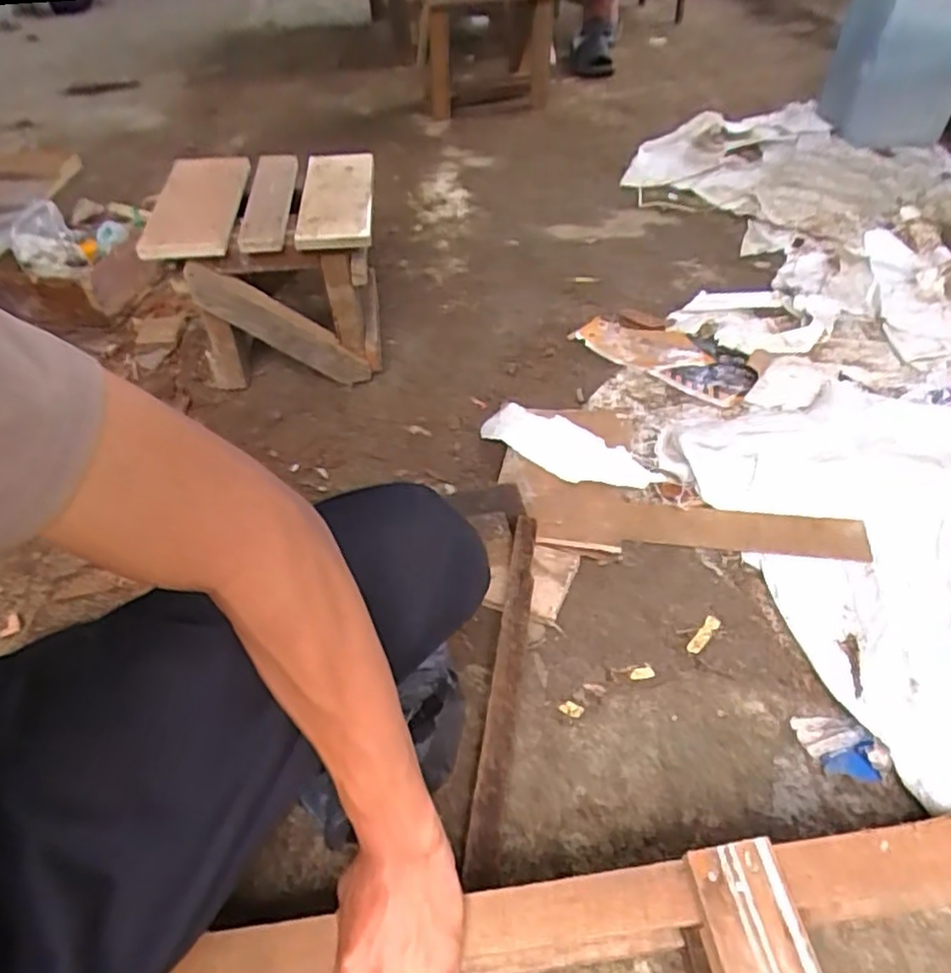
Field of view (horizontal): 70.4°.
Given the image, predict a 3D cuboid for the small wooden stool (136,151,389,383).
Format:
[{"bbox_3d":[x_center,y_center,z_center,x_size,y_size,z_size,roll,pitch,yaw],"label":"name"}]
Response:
[{"bbox_3d":[-0.295,-0.336,1.059,0.293,0.273,0.274,-6,46,0],"label":"small wooden stool"}]

